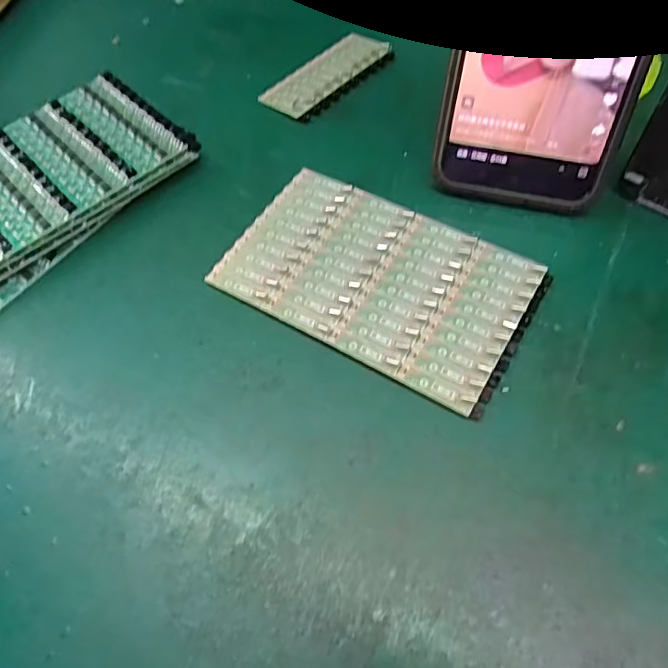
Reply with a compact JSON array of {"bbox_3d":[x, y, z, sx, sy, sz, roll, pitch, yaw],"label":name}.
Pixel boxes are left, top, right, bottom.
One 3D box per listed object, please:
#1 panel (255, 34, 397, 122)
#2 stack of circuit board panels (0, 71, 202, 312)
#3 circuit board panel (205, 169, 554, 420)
[{"bbox_3d":[-0.003,-0.149,0.321,0.034,0.007,0.079,36,68,25],"label":"panel"},{"bbox_3d":[-0.142,-0.075,0.275,0.082,0.019,0.132,37,68,22],"label":"stack of circuit board panels"},{"bbox_3d":[0.019,-0.025,0.245,0.129,0.006,0.078,27,64,18],"label":"circuit board panel"}]

